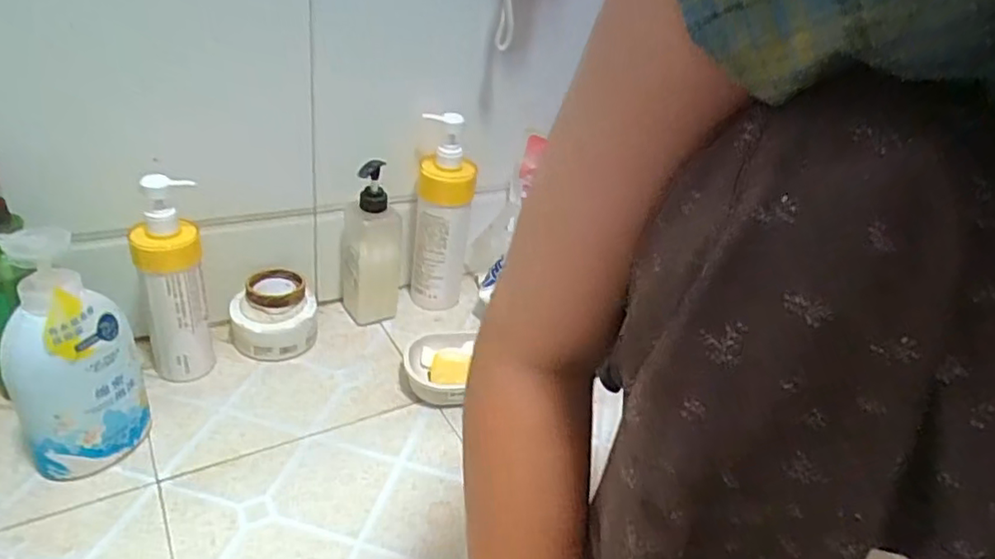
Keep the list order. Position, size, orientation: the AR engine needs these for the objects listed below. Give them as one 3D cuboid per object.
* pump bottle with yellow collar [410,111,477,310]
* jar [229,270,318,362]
[{"bbox_3d":[-0.076,-0.089,0.884,0.078,0.276,0.074,5,31,-5],"label":"pump bottle with yellow collar"},{"bbox_3d":[-0.287,0.046,0.806,0.101,0.082,0.099,6,31,-4],"label":"jar"}]

